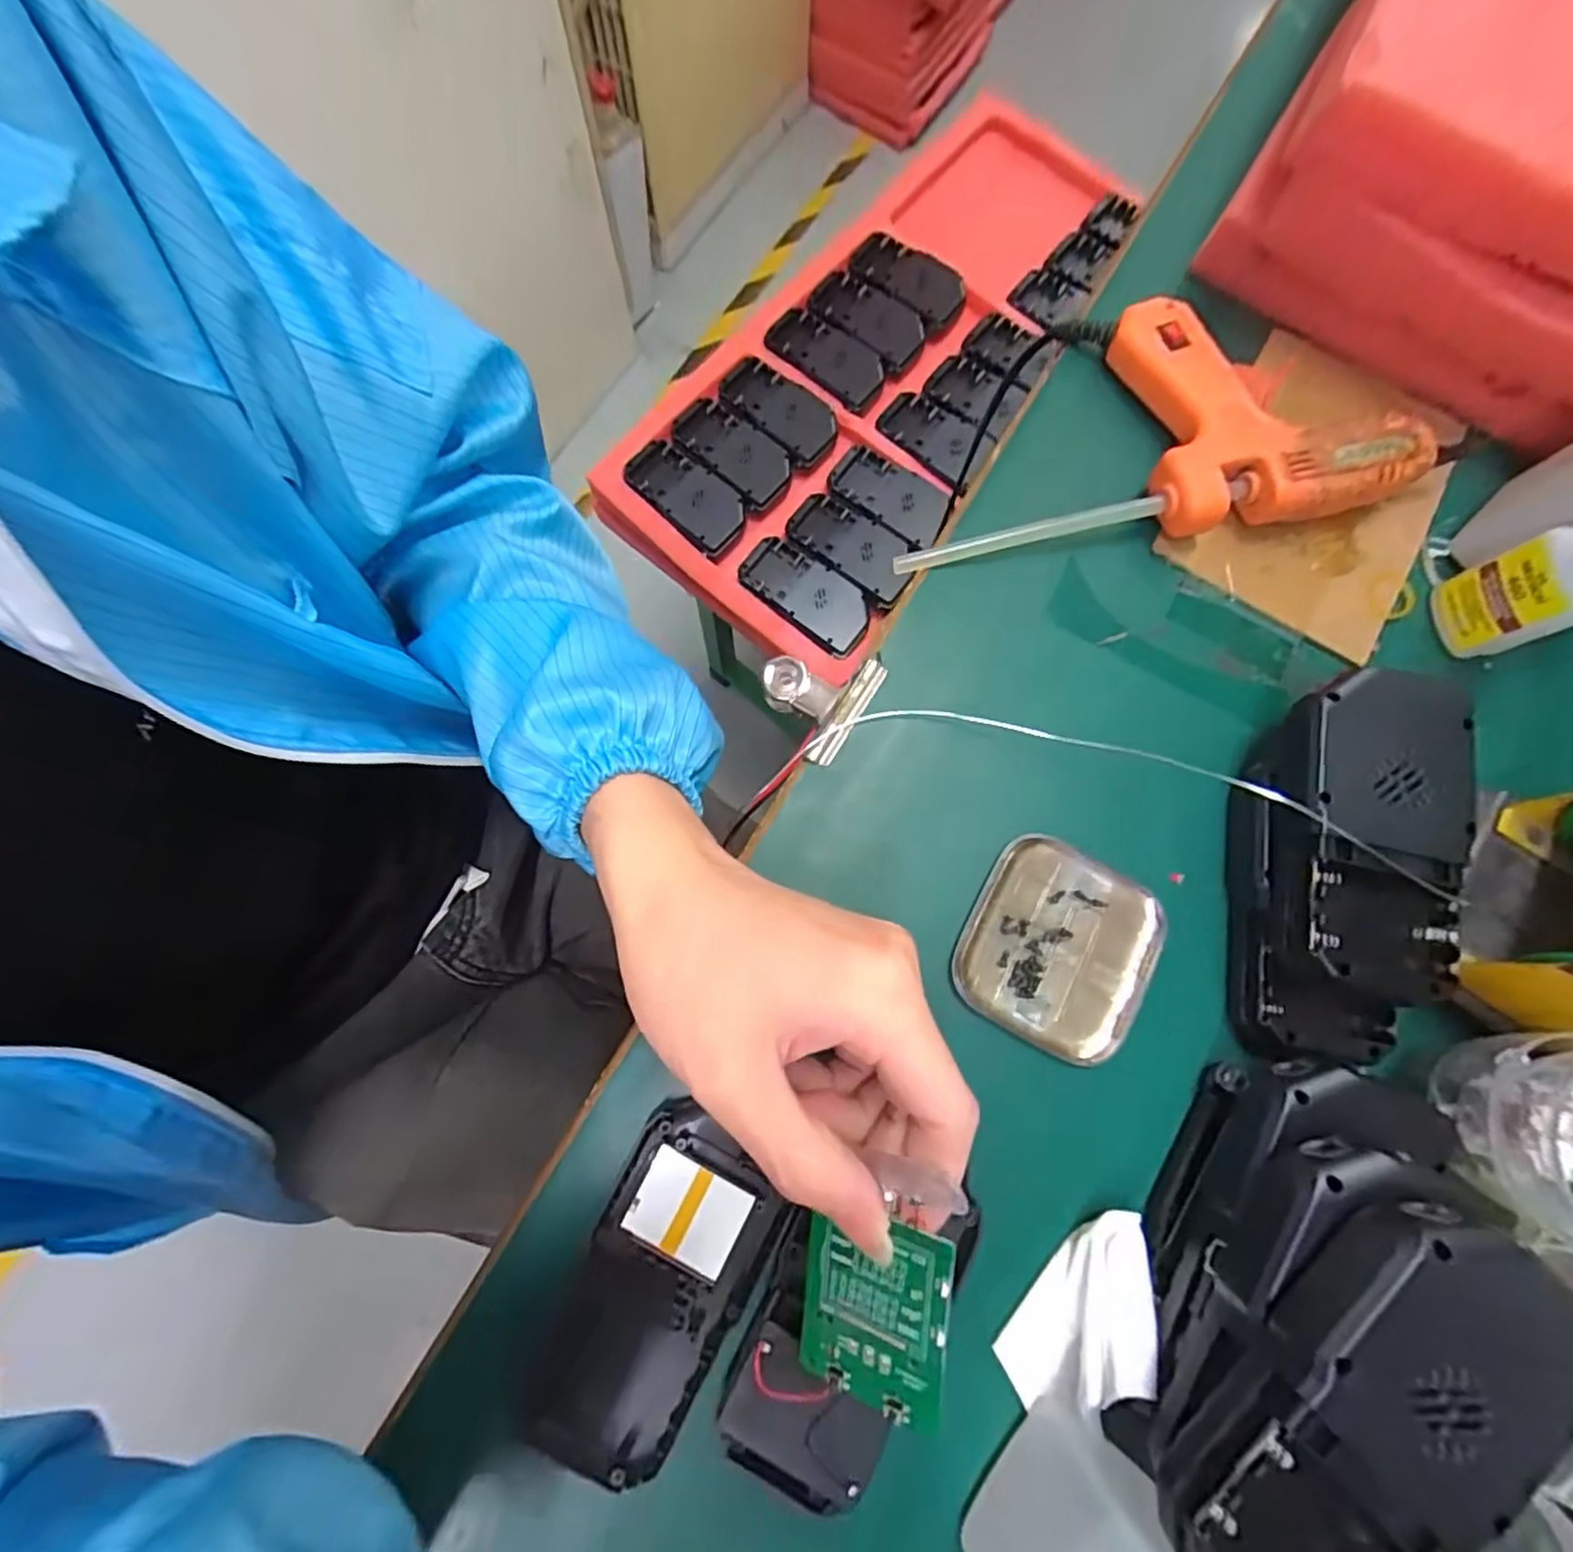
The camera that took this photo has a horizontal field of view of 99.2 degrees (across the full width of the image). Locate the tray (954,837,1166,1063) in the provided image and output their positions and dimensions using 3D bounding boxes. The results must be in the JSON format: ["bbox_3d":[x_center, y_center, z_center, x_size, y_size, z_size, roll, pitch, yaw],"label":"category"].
[{"bbox_3d":[0.105,0.066,0.255,0.070,0.011,0.071,29,79,4],"label":"tray"}]

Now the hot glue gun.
[{"bbox_3d":[0.161,-0.159,0.292,0.229,0.032,0.112,-5,78,-3],"label":"hot glue gun"}]

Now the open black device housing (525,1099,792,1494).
[{"bbox_3d":[-0.044,0.174,0.230,0.056,0.016,0.104,29,79,5],"label":"open black device housing"}]

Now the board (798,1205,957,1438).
[{"bbox_3d":[0.025,0.155,0.194,0.042,0.004,0.055,5,91,27],"label":"board"}]

